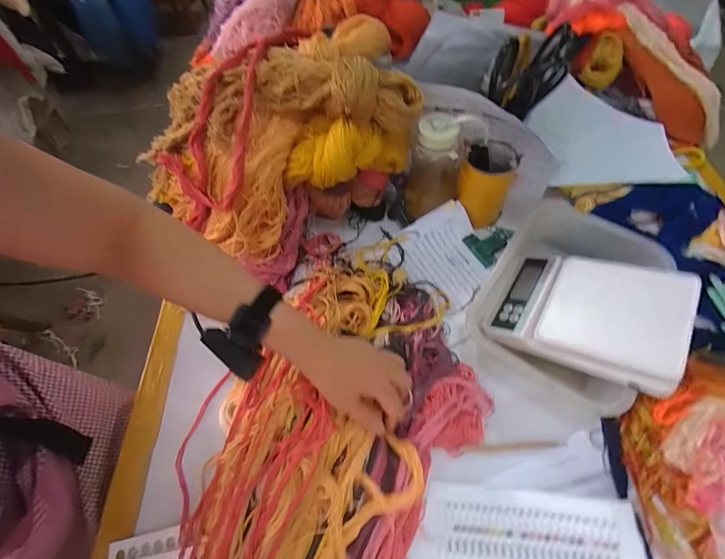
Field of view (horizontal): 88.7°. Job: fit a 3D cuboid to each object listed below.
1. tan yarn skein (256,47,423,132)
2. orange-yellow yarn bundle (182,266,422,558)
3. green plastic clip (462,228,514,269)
[{"bbox_3d":[-0.026,-0.265,0.499,0.219,0.065,0.099,19,60,13],"label":"tan yarn skein"},{"bbox_3d":[-0.069,0.220,0.421,0.247,0.058,0.532,11,63,8],"label":"orange-yellow yarn bundle"},{"bbox_3d":[0.213,-0.058,0.605,0.071,0.018,0.063,-26,61,-14],"label":"green plastic clip"}]

